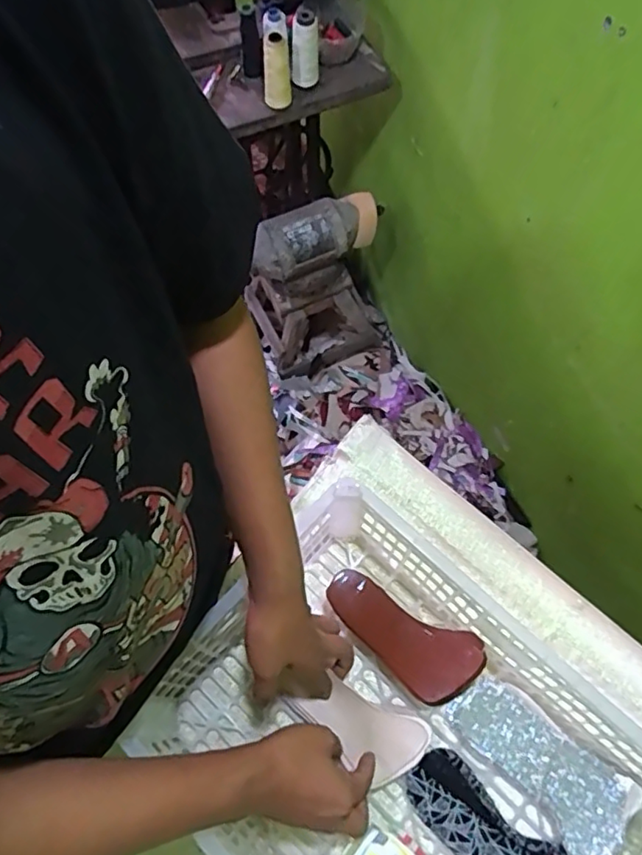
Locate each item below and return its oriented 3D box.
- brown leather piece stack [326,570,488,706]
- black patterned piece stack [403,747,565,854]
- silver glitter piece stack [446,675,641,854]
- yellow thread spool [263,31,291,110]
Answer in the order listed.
[{"bbox_3d":[0.084,0.224,0.643,0.171,0.049,0.078,34,71,14],"label":"brown leather piece stack"},{"bbox_3d":[0.161,0.399,0.575,0.171,0.024,0.073,39,72,16],"label":"black patterned piece stack"},{"bbox_3d":[0.214,0.329,0.574,0.184,0.045,0.087,38,72,15],"label":"silver glitter piece stack"},{"bbox_3d":[-0.075,-0.595,0.988,0.045,0.114,0.038,-4,66,-2],"label":"yellow thread spool"}]

